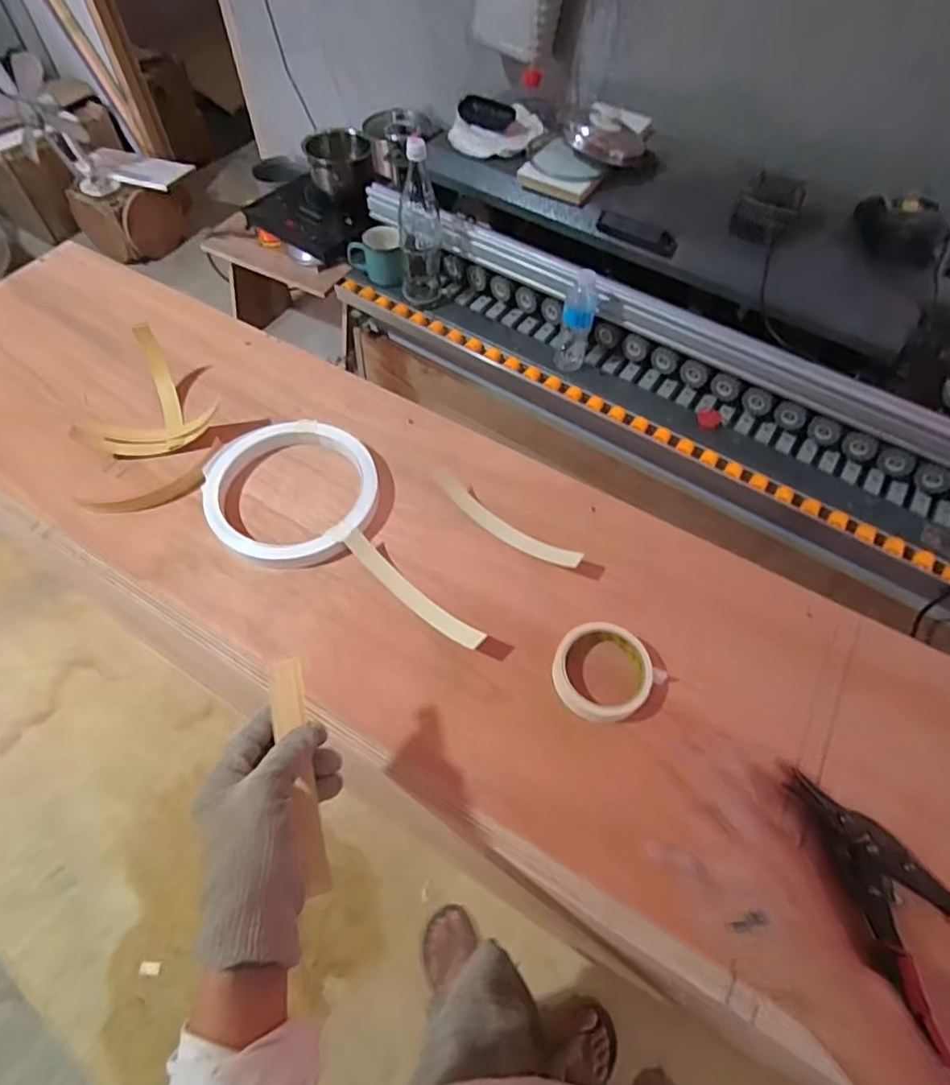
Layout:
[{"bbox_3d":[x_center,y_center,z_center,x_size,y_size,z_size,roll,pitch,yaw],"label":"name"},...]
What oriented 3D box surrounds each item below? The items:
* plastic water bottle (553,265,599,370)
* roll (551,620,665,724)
[{"bbox_3d":[0.188,-0.416,1.054,0.062,0.161,0.074,12,59,6],"label":"plastic water bottle"},{"bbox_3d":[0.127,0.127,0.575,0.097,0.032,0.095,1,58,-1],"label":"roll"}]

